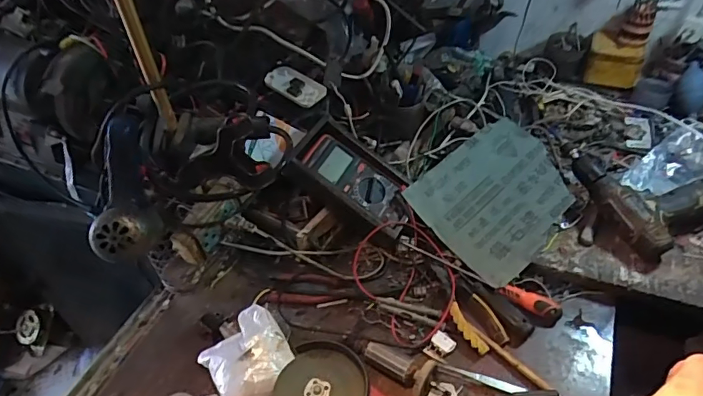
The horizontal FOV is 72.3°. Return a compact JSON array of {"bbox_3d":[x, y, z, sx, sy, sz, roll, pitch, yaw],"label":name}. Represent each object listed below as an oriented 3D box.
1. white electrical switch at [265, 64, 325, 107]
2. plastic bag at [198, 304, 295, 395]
[{"bbox_3d":[-0.100,-0.198,0.852,0.060,0.027,0.113,-36,55,-28],"label":"white electrical switch"},{"bbox_3d":[-0.128,0.202,0.597,0.103,0.047,0.109,-27,52,-22],"label":"plastic bag"}]

